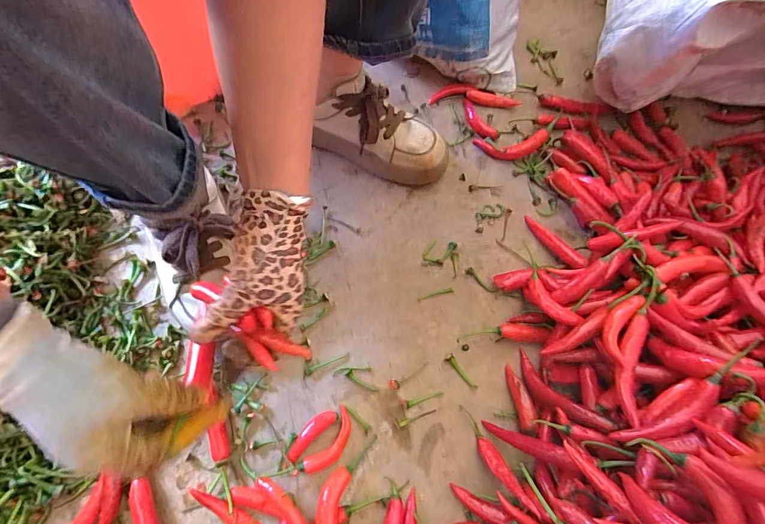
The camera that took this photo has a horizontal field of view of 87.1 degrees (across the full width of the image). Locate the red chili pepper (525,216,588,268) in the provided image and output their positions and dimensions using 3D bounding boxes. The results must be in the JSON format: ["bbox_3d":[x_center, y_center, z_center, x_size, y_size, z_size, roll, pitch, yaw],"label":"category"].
[{"bbox_3d":[0.225,-0.026,0.530,0.018,0.013,0.099,-29,55,-15],"label":"red chili pepper"}]

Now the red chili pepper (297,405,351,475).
[{"bbox_3d":[-0.054,0.193,0.424,0.030,0.011,0.073,34,66,12],"label":"red chili pepper"}]

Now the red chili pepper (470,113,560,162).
[{"bbox_3d":[0.197,-0.174,0.586,0.118,0.026,0.046,-11,66,17],"label":"red chili pepper"}]

